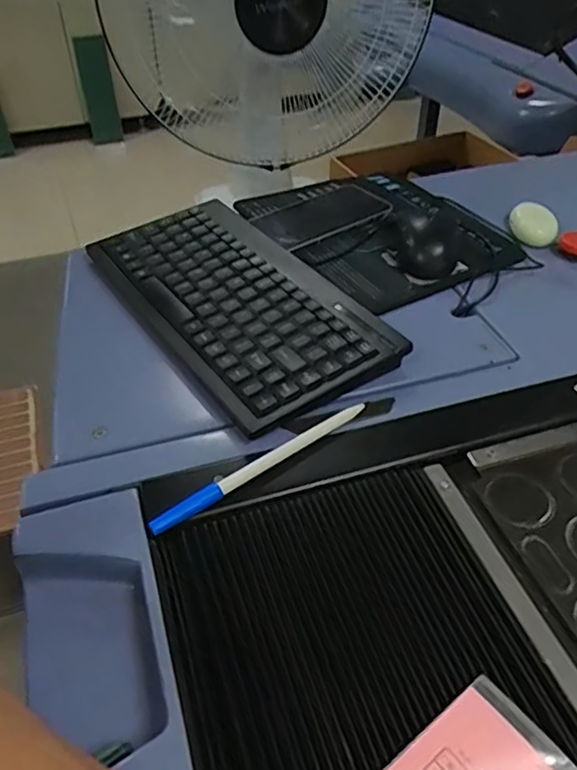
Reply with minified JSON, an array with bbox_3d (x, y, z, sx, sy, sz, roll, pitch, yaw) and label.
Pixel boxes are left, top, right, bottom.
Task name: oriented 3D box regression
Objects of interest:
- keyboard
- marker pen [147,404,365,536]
[{"bbox_3d":[-0.053,-0.078,0.513,0.144,0.026,0.293,-26,50,-25],"label":"keyboard"},{"bbox_3d":[-0.014,0.050,0.393,0.169,0.012,0.009,-29,51,-28],"label":"marker pen"}]

